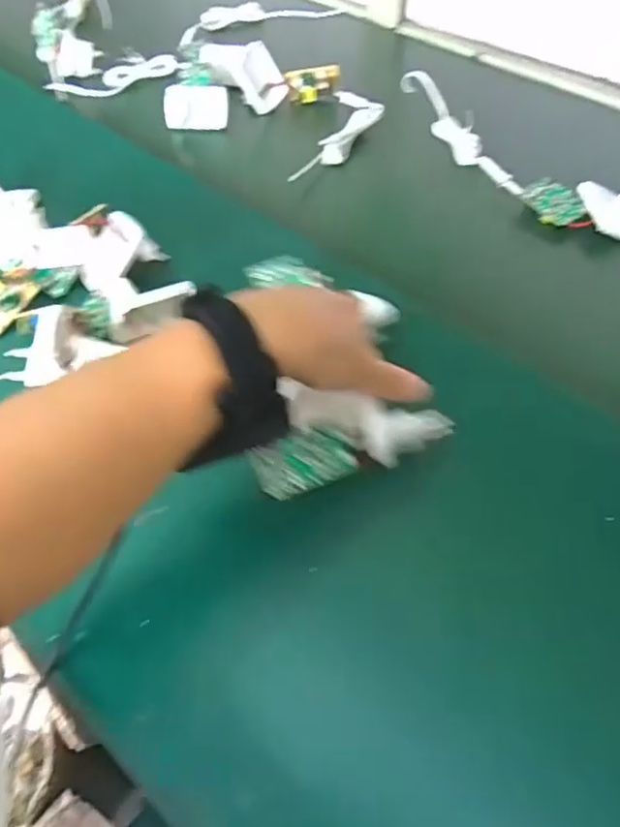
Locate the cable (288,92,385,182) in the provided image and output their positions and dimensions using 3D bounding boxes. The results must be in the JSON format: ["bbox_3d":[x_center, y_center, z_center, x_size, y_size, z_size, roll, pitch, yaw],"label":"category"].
[{"bbox_3d":[0.034,-0.289,0.608,0.063,0.019,0.156,16,58,13],"label":"cable"}]

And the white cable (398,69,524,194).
[{"bbox_3d":[0.148,-0.281,0.591,0.023,0.040,0.207,-19,57,-10],"label":"white cable"}]

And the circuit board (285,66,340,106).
[{"bbox_3d":[0.003,-0.362,0.649,0.058,0.027,0.015,-4,55,0],"label":"circuit board"}]

